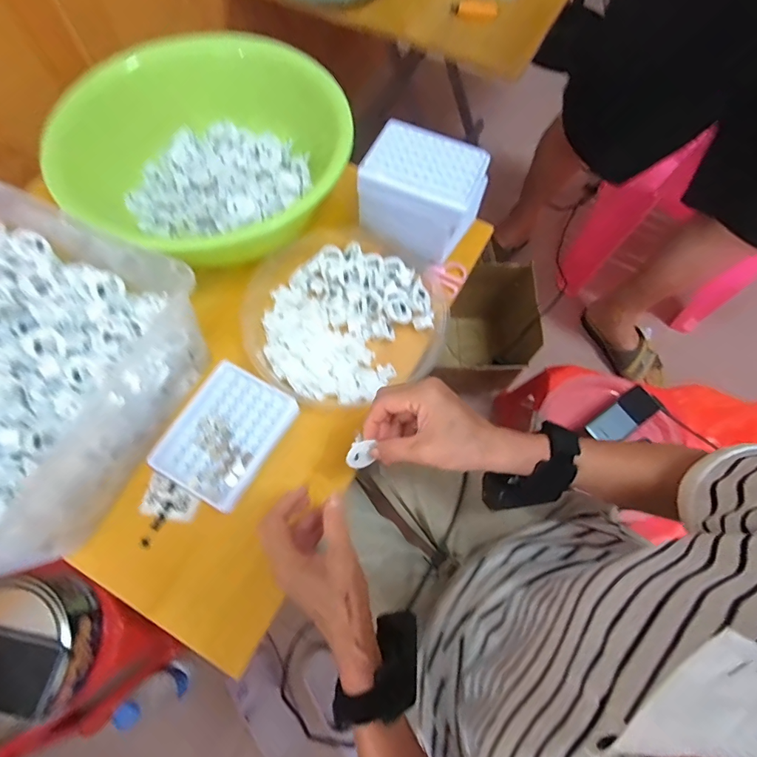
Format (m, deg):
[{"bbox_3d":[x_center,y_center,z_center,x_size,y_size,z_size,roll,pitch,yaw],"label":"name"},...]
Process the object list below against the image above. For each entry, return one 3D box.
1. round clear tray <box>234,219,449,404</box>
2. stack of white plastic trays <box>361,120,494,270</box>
[{"bbox_3d":[-0.040,-0.082,0.518,0.242,0.044,0.223,0,68,-1],"label":"round clear tray"},{"bbox_3d":[0.053,-0.224,0.511,0.133,0.093,0.100,22,70,8],"label":"stack of white plastic trays"}]

